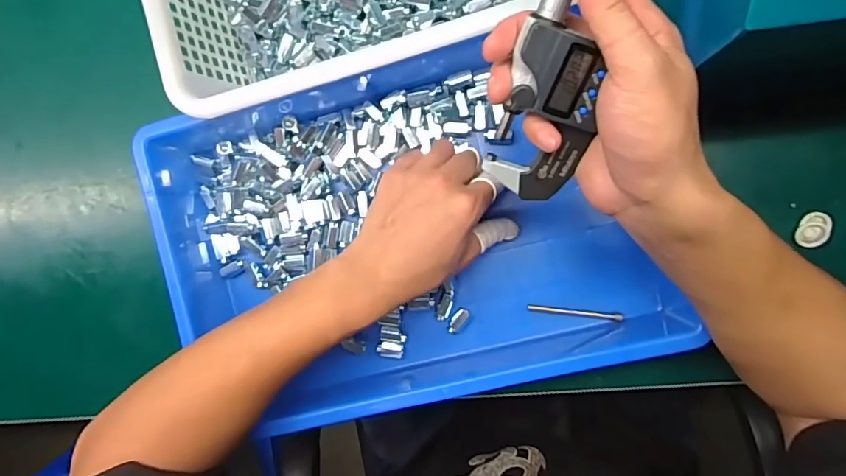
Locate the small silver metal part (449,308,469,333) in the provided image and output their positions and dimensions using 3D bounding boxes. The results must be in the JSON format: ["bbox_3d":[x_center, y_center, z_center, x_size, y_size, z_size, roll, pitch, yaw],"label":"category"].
[{"bbox_3d":[0.028,0.067,0.398,0.010,0.010,0.021,34,96,4],"label":"small silver metal part"}]

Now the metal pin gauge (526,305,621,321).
[{"bbox_3d":[0.119,0.059,0.389,0.071,0.005,0.006,5,93,7],"label":"metal pin gauge"}]

